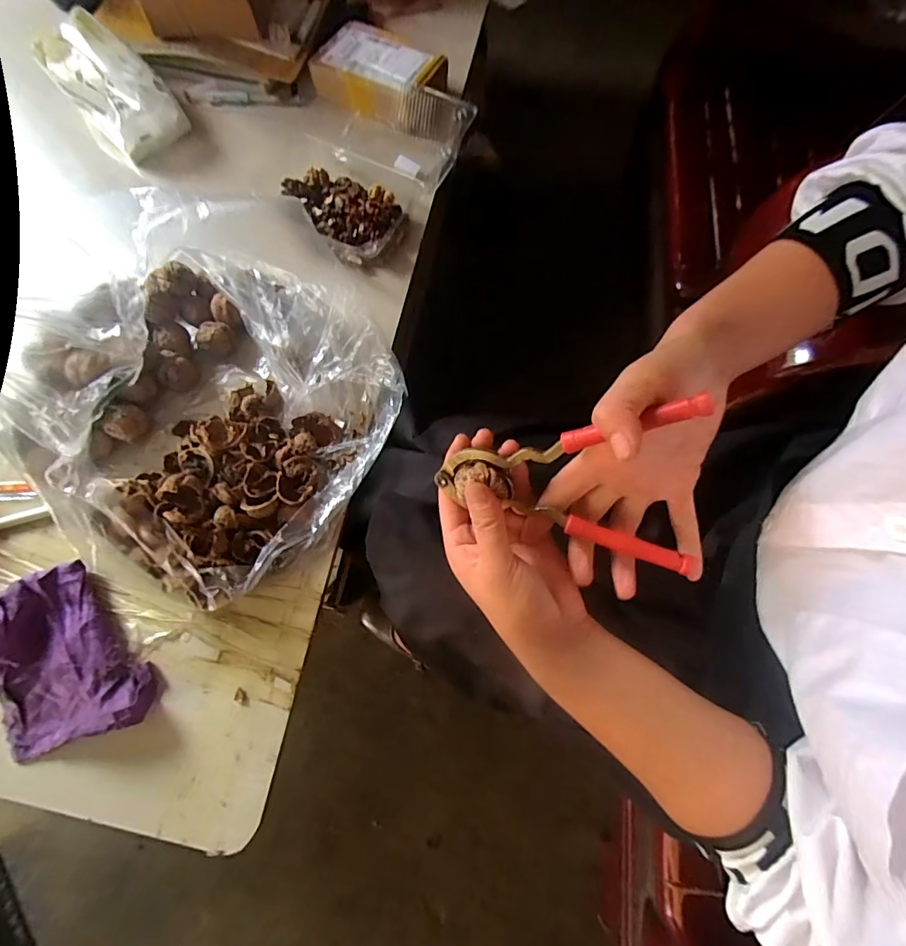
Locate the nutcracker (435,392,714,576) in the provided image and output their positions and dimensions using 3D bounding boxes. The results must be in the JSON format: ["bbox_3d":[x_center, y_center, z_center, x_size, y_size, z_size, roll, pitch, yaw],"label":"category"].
[{"bbox_3d":[0.072,0.015,0.303,0.160,0.112,0.018,-4,27,24],"label":"nutcracker"}]

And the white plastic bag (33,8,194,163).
[{"bbox_3d":[-0.416,-0.475,0.570,0.101,0.075,0.152,-42,77,-12],"label":"white plastic bag"}]

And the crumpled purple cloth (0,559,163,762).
[{"bbox_3d":[-0.340,0.162,0.396,0.120,0.034,0.157,-30,75,-9],"label":"crumpled purple cloth"}]

